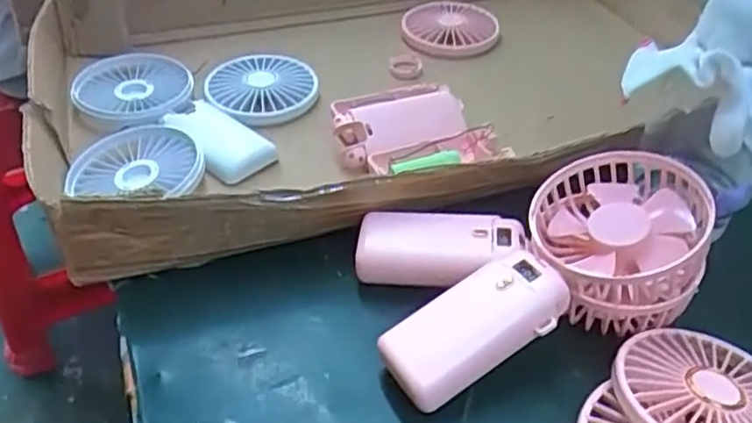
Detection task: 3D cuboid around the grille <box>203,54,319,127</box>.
[{"bbox_3d":[-0.090,-0.102,0.538,0.085,0.012,0.085,-7,40,-8],"label":"grille"}]

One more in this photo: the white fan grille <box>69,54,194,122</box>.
[{"bbox_3d":[-0.186,-0.095,0.527,0.085,0.018,0.093,-12,41,-12],"label":"white fan grille"}]

